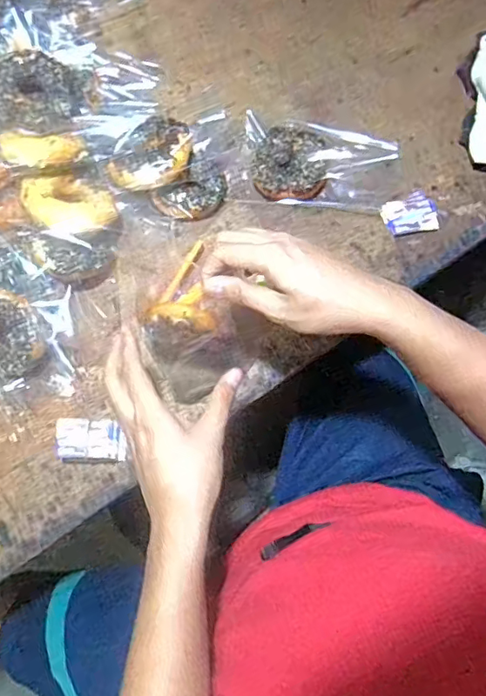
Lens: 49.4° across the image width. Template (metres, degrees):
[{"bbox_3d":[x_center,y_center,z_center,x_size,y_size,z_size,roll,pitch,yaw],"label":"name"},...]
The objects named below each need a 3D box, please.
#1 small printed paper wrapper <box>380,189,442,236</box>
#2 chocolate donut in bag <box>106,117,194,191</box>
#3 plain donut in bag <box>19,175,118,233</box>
[{"bbox_3d":[0.190,-0.154,0.603,0.060,0.010,0.049,-11,78,-3],"label":"small printed paper wrapper"},{"bbox_3d":[-0.098,-0.209,0.574,0.082,0.037,0.092,22,78,4],"label":"chocolate donut in bag"},{"bbox_3d":[-0.184,-0.148,0.552,0.089,0.027,0.073,31,48,0],"label":"plain donut in bag"}]

